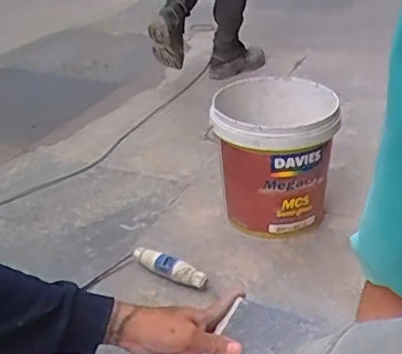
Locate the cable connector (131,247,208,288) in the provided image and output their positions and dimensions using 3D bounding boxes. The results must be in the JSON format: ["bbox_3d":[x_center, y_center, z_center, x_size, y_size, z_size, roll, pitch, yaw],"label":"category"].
[{"bbox_3d":[-0.074,0.197,1.345,0.181,0.031,0.051,23,38,30],"label":"cable connector"}]

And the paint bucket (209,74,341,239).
[{"bbox_3d":[0.171,-0.048,1.466,0.290,0.287,0.262,-1,27,-3],"label":"paint bucket"}]

